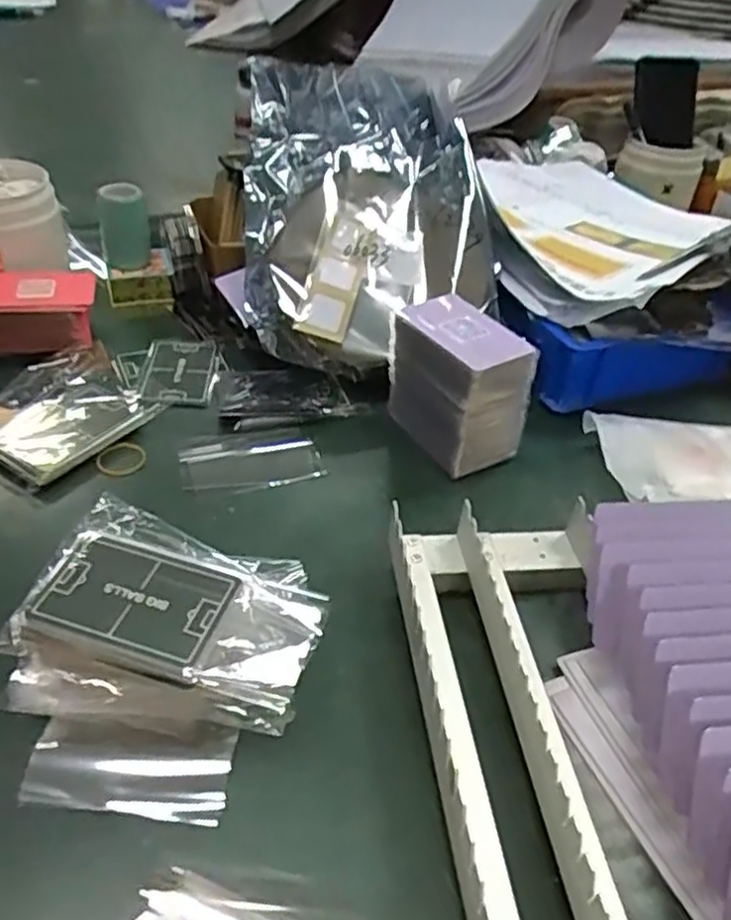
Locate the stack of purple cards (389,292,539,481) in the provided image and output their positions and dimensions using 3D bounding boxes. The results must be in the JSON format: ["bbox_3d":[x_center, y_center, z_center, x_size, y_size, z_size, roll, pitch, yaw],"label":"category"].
[{"bbox_3d":[0.062,-0.053,0.514,0.062,0.095,0.092,-20,46,-28],"label":"stack of purple cards"}]

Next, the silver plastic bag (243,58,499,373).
[{"bbox_3d":[-0.003,-0.207,0.602,0.197,0.060,0.284,-4,74,1],"label":"silver plastic bag"}]

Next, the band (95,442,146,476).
[{"bbox_3d":[-0.167,0.000,0.496,0.027,0.004,0.035,33,46,11],"label":"band"}]

